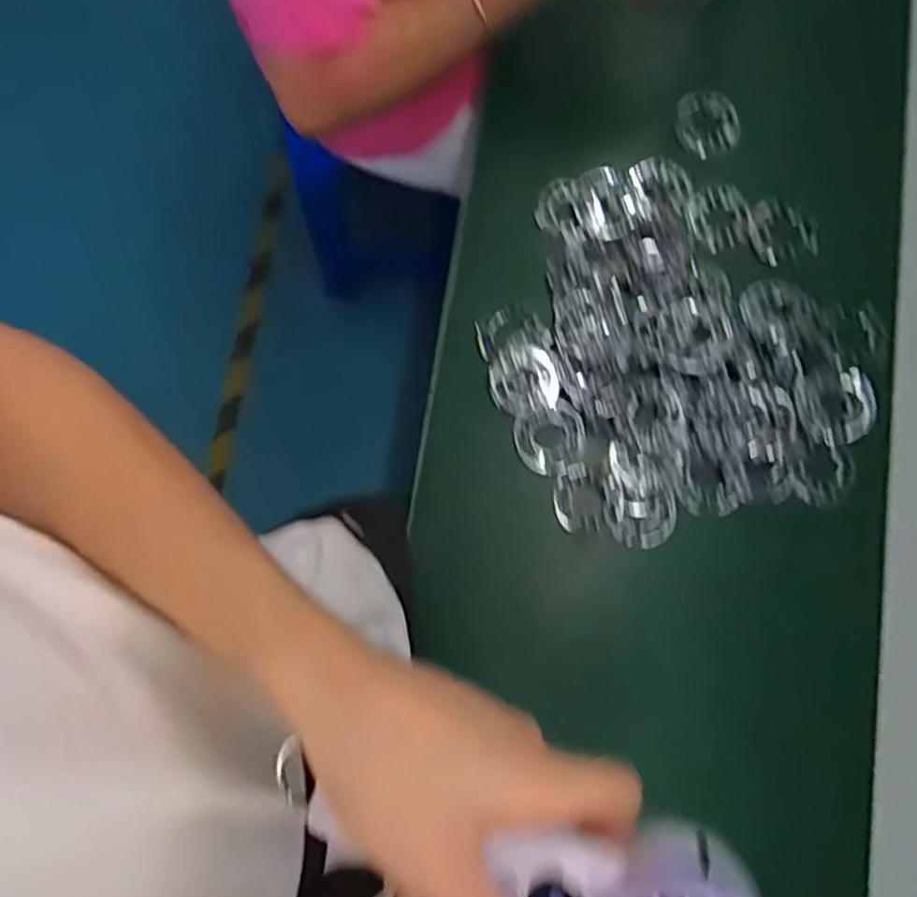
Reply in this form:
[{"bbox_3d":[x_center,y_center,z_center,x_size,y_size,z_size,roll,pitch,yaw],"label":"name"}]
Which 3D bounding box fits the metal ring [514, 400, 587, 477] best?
[{"bbox_3d":[0.081,-0.007,0.608,0.061,0.006,0.056,0,77,0],"label":"metal ring"}]

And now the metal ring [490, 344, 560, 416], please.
[{"bbox_3d":[0.057,-0.061,0.615,0.059,0.009,0.059,0,77,0],"label":"metal ring"}]

